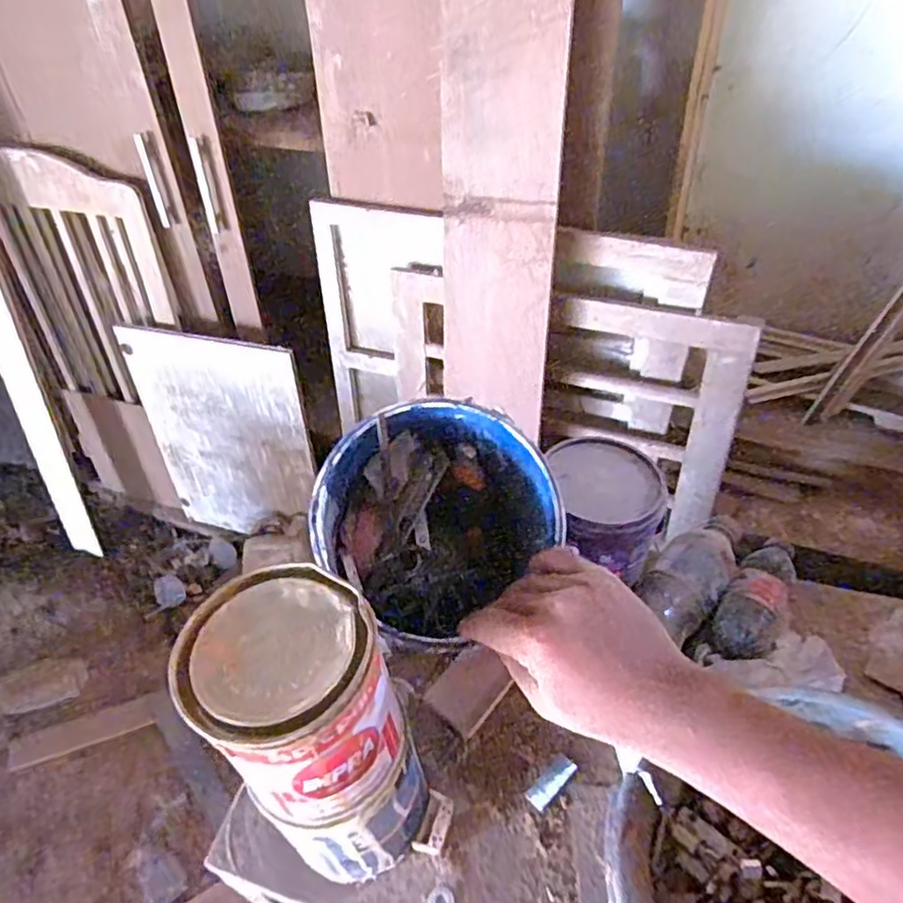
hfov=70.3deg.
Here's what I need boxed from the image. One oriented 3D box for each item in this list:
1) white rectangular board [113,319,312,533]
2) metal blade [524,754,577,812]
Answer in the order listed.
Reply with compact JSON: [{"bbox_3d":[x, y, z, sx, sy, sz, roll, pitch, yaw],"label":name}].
[{"bbox_3d":[-0.585,-0.020,1.701,0.489,0.618,0.027,8,39,16],"label":"white rectangular board"},{"bbox_3d":[0.080,0.265,0.515,0.045,0.004,0.018,-36,52,-27],"label":"metal blade"}]

